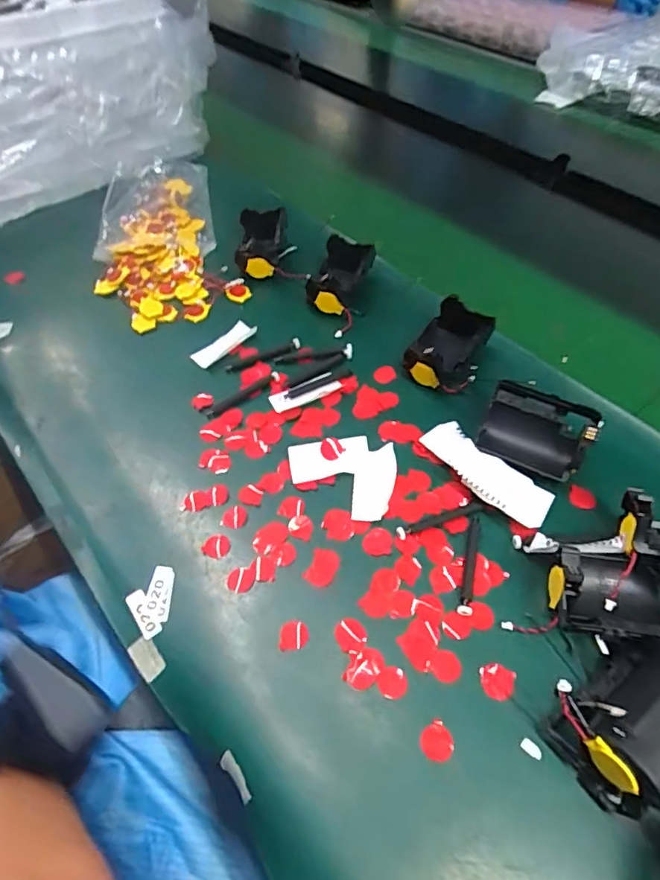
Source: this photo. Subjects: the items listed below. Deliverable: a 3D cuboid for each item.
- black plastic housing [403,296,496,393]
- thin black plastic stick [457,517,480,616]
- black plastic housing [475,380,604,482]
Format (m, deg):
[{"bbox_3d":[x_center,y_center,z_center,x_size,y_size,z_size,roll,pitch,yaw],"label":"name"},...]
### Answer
[{"bbox_3d":[0.095,-0.077,0.414,0.055,0.036,0.078,22,57,17],"label":"black plastic housing"},{"bbox_3d":[0.086,0.076,0.319,0.008,0.008,0.064,13,52,11],"label":"thin black plastic stick"},{"bbox_3d":[0.141,-0.007,0.357,0.068,0.034,0.053,23,54,18],"label":"black plastic housing"}]

